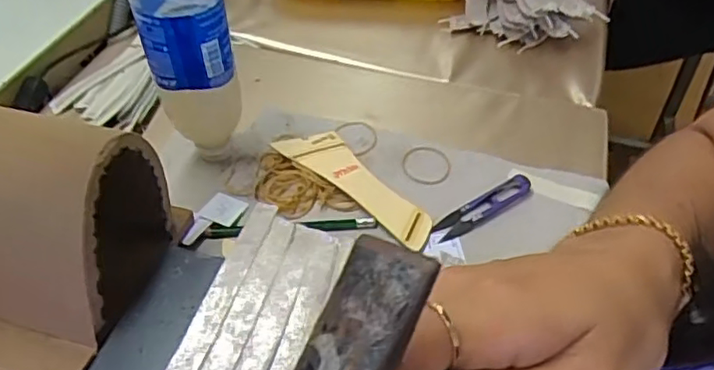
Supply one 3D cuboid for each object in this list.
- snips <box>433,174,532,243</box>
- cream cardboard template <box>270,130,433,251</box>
[{"bbox_3d":[0.107,0.018,0.522,0.100,0.006,0.024,-25,53,-24],"label":"snips"},{"bbox_3d":[0.002,-0.004,0.535,0.053,0.014,0.159,-35,58,-30],"label":"cream cardboard template"}]

